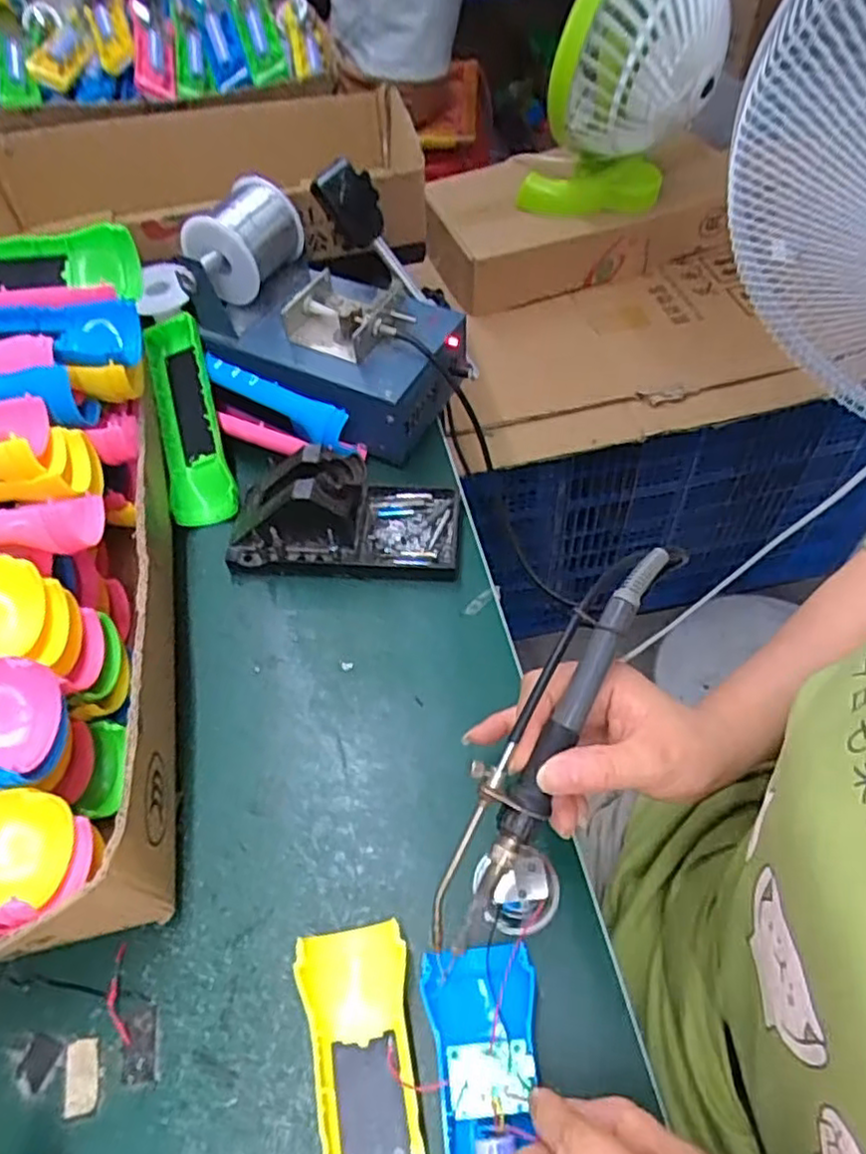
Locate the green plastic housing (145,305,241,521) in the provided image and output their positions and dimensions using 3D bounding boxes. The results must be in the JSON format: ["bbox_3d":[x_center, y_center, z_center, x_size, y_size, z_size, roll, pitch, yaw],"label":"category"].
[{"bbox_3d":[-0.181,-0.118,0.514,0.045,0.033,0.155,-13,83,-7],"label":"green plastic housing"}]

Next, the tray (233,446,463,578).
[{"bbox_3d":[-0.061,-0.049,0.476,0.154,0.072,0.073,3,56,3],"label":"tray"}]

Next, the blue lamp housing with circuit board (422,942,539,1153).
[{"bbox_3d":[0.025,0.245,0.293,0.049,0.033,0.156,-3,55,0],"label":"blue lamp housing with circuit board"}]

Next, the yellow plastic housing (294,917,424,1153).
[{"bbox_3d":[-0.026,0.241,0.307,0.048,0.024,0.155,-12,56,-6],"label":"yellow plastic housing"}]

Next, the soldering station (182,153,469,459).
[{"bbox_3d":[-0.082,-0.209,0.530,0.208,0.121,0.142,25,60,17],"label":"soldering station"}]

